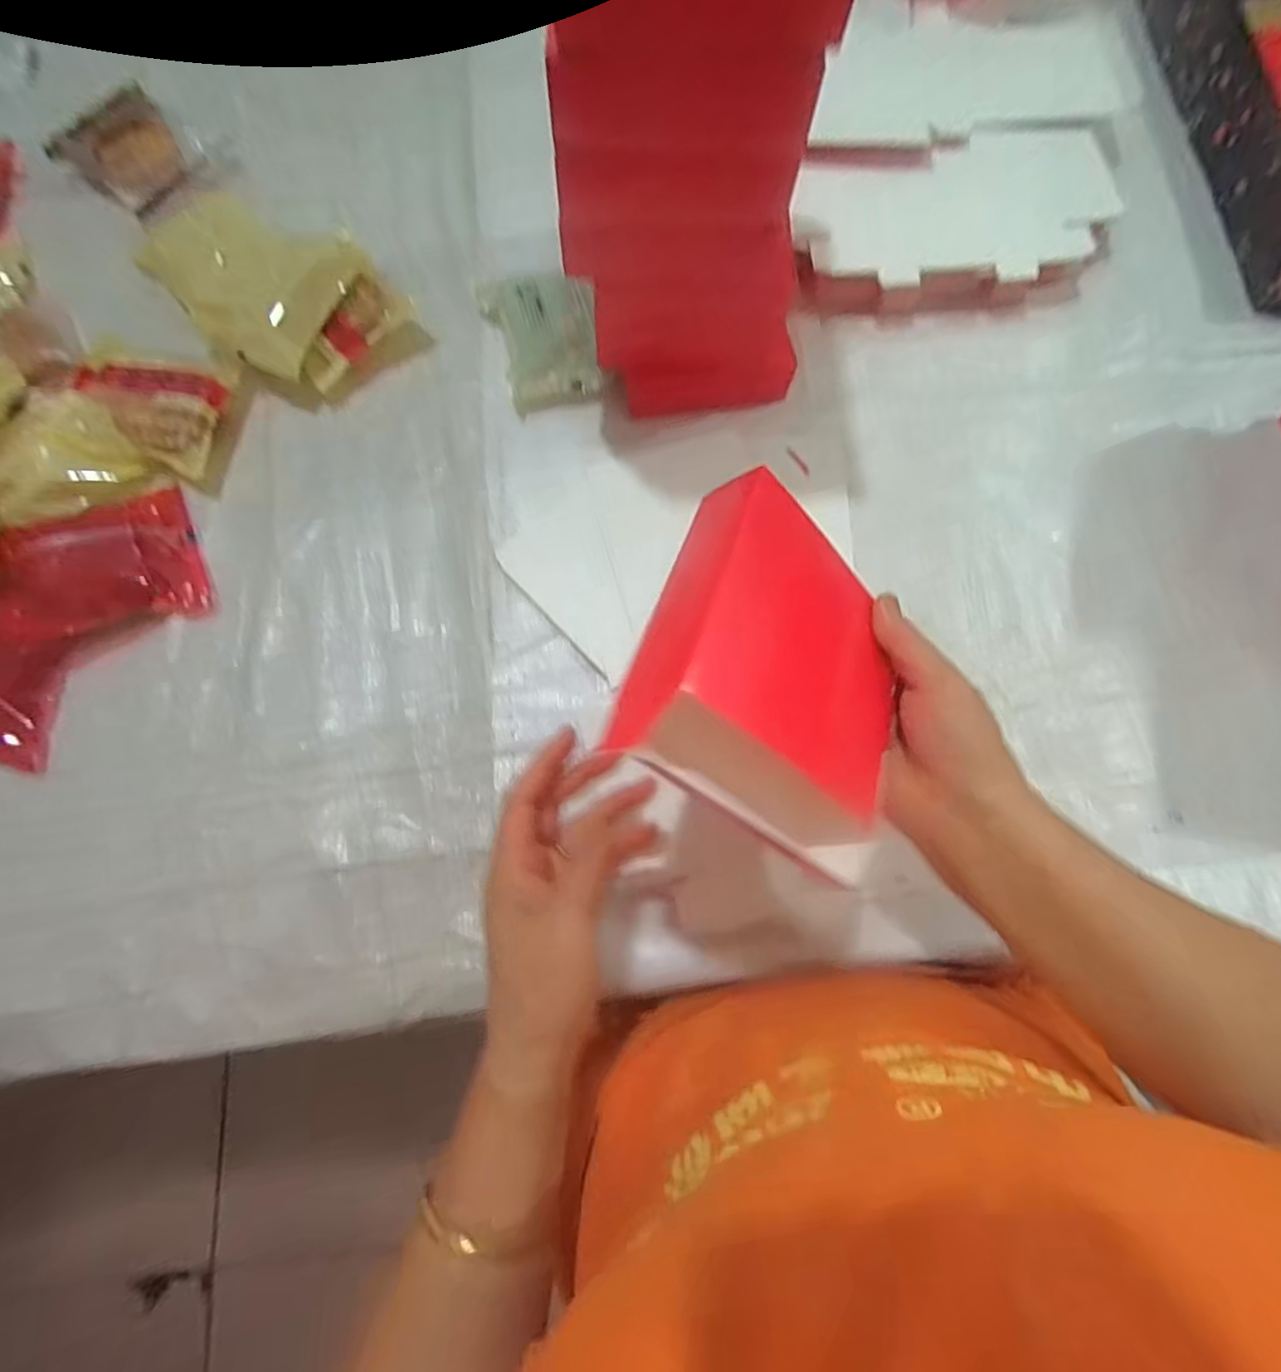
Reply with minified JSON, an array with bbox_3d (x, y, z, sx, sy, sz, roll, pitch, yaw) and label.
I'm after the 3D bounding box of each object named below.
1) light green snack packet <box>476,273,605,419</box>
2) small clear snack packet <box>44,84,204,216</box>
[{"bbox_3d":[-0.077,-0.284,0.522,0.085,0.043,0.110,-14,76,-4],"label":"light green snack packet"},{"bbox_3d":[-0.438,-0.462,0.561,0.093,0.019,0.091,37,77,-9],"label":"small clear snack packet"}]

